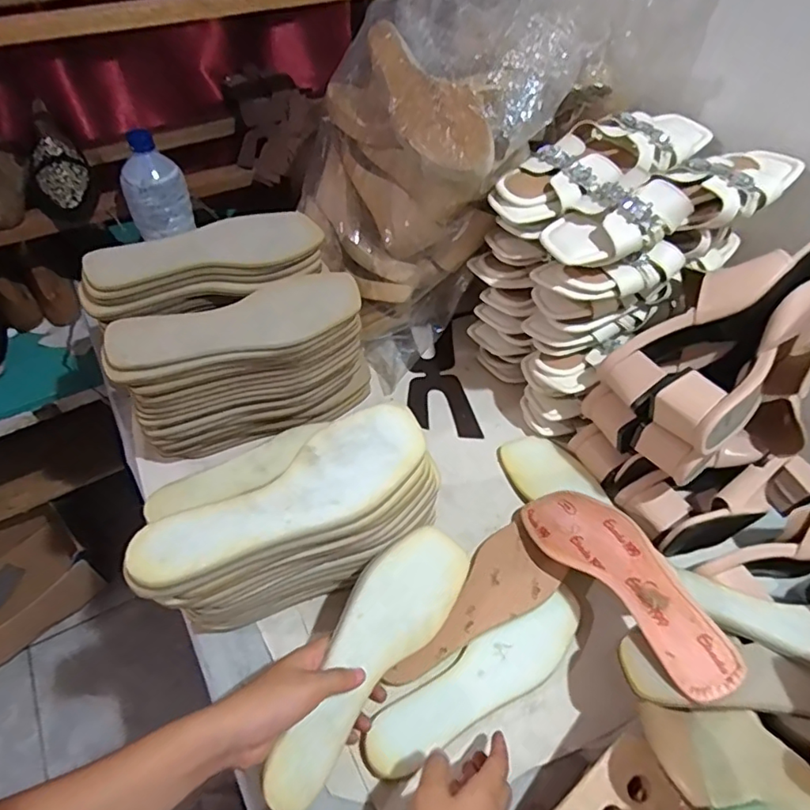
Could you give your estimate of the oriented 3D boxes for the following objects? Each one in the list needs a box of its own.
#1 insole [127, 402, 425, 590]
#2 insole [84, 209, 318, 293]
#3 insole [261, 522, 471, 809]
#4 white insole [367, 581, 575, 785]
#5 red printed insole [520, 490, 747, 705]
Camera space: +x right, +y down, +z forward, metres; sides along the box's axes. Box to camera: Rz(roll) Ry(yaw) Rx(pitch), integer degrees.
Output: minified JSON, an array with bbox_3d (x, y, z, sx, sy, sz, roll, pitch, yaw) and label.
[{"bbox_3d":[-0.084,0.071,0.424,0.236,0.014,0.080,-32,62,-26],"label":"insole"},{"bbox_3d":[-0.212,-0.173,0.584,0.235,0.013,0.084,-14,60,-18],"label":"insole"},{"bbox_3d":[-0.030,0.202,0.449,0.083,0.007,0.237,47,60,-7],"label":"insole"},{"bbox_3d":[0.073,0.249,0.498,0.237,0.020,0.055,-23,57,-21],"label":"white insole"},{"bbox_3d":[0.203,0.155,0.506,0.082,0.026,0.234,-18,36,-17],"label":"red printed insole"}]

